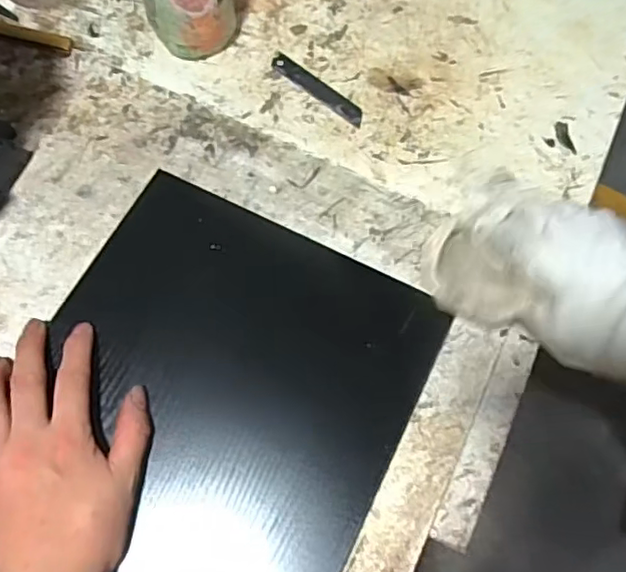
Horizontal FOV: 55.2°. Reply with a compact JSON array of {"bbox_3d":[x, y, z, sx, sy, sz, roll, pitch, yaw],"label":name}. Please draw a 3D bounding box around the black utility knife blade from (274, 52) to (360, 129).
[{"bbox_3d":[0.004,-0.166,0.500,0.097,0.004,0.017,40,71,12],"label":"black utility knife blade"}]

